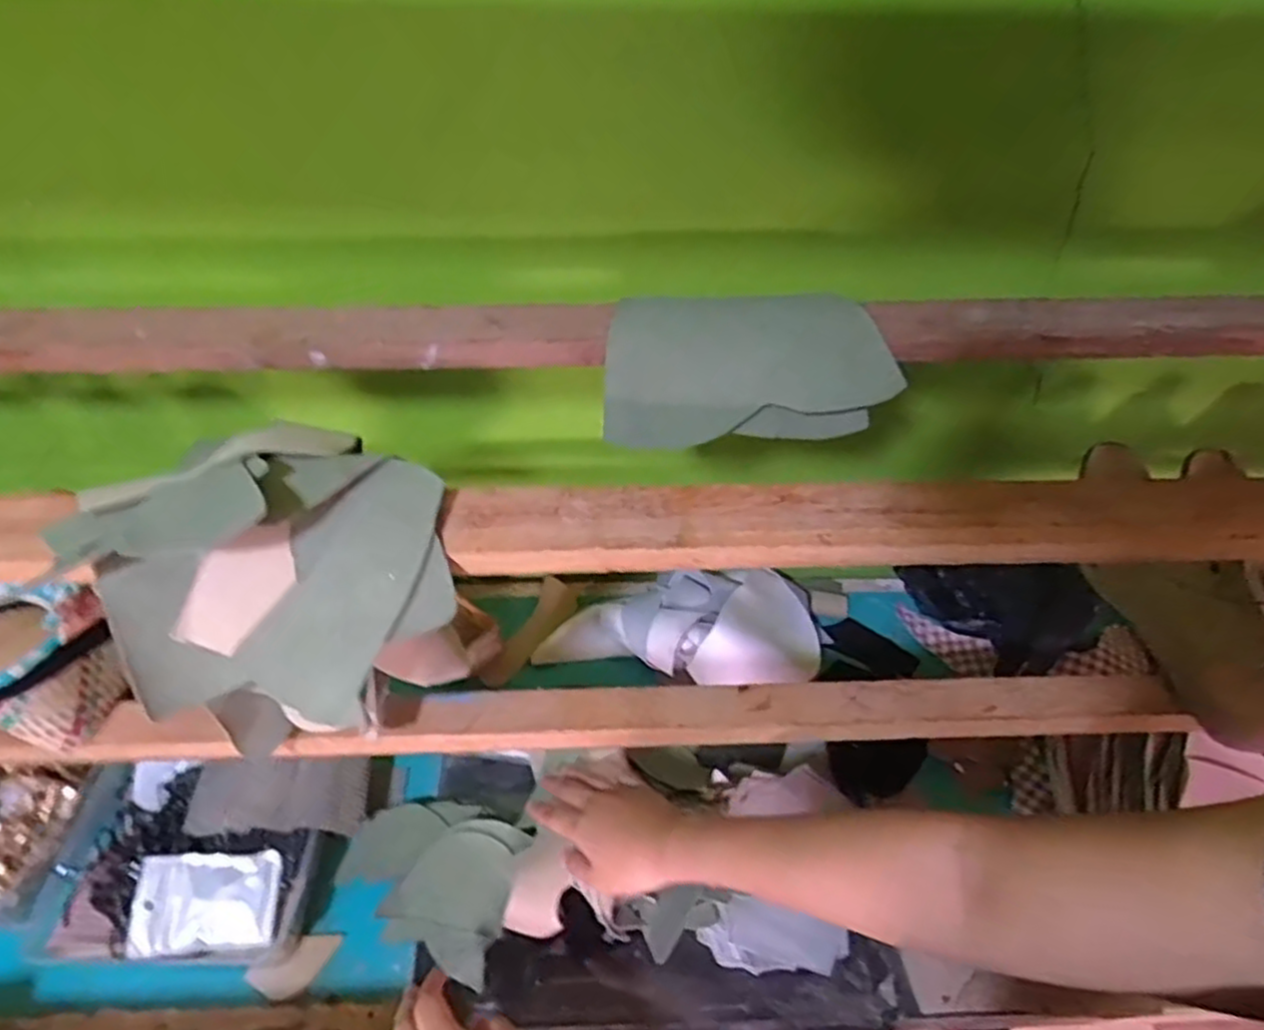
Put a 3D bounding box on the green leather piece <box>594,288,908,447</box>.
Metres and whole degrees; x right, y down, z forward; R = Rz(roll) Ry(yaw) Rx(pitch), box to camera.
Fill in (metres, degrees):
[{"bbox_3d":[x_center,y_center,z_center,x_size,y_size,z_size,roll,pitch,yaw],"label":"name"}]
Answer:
[{"bbox_3d":[0.069,-0.092,0.459,0.169,0.024,0.093,-4,82,-3],"label":"green leather piece"}]

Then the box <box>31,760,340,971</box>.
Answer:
[{"bbox_3d":[-0.354,0.284,0.626,0.190,0.073,0.155,4,47,1],"label":"box"}]

